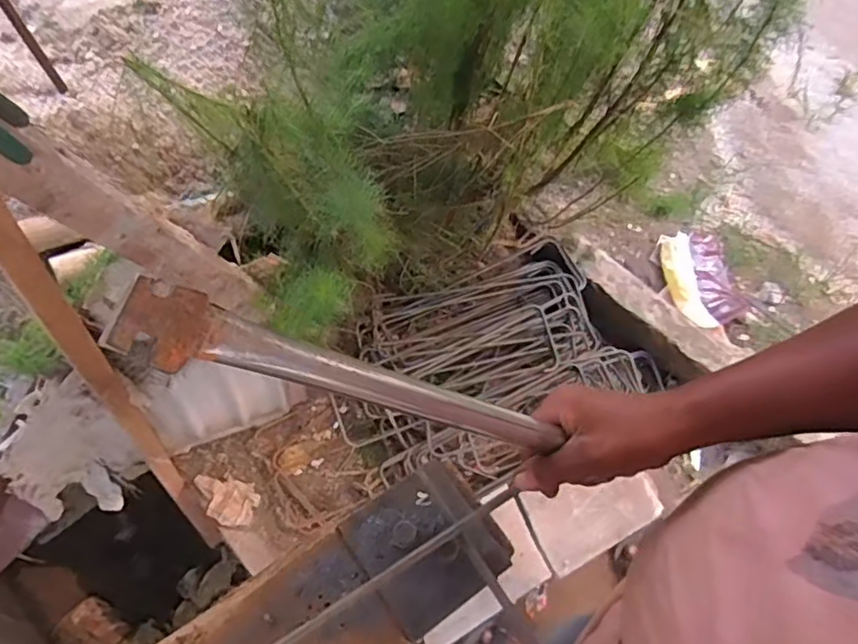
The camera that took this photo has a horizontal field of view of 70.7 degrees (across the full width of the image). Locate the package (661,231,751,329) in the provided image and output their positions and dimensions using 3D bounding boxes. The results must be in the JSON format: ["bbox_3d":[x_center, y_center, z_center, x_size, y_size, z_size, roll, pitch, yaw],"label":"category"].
[{"bbox_3d":[0.702,-0.115,1.563,0.178,0.052,0.260,-14,63,-10],"label":"package"}]

